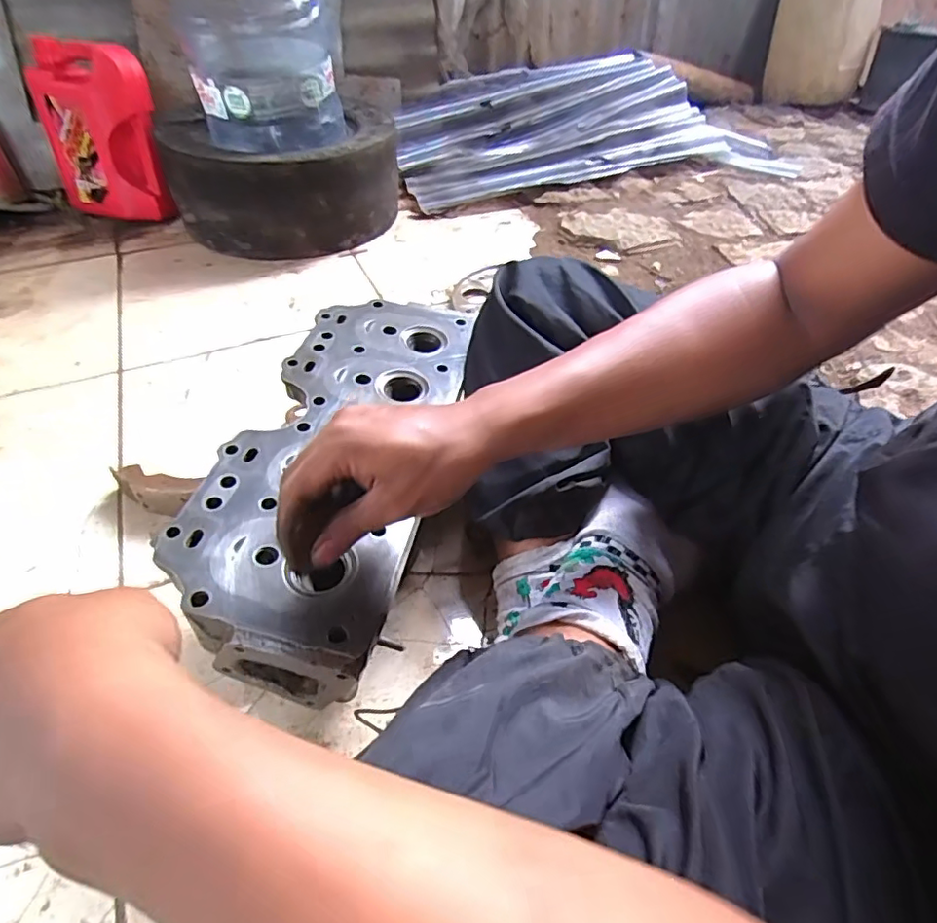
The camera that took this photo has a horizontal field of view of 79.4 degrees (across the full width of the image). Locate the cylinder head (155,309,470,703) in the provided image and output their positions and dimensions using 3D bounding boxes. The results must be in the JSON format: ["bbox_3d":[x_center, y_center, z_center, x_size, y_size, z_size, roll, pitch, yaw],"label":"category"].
[{"bbox_3d":[-0.113,-0.007,0.519,0.174,0.079,0.421,6,48,5],"label":"cylinder head"}]

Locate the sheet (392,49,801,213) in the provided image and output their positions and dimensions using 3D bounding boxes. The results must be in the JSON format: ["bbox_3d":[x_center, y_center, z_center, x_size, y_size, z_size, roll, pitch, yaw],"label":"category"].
[{"bbox_3d":[0.293,-0.848,1.441,0.965,0.080,0.488,-13,68,-10],"label":"sheet"}]

